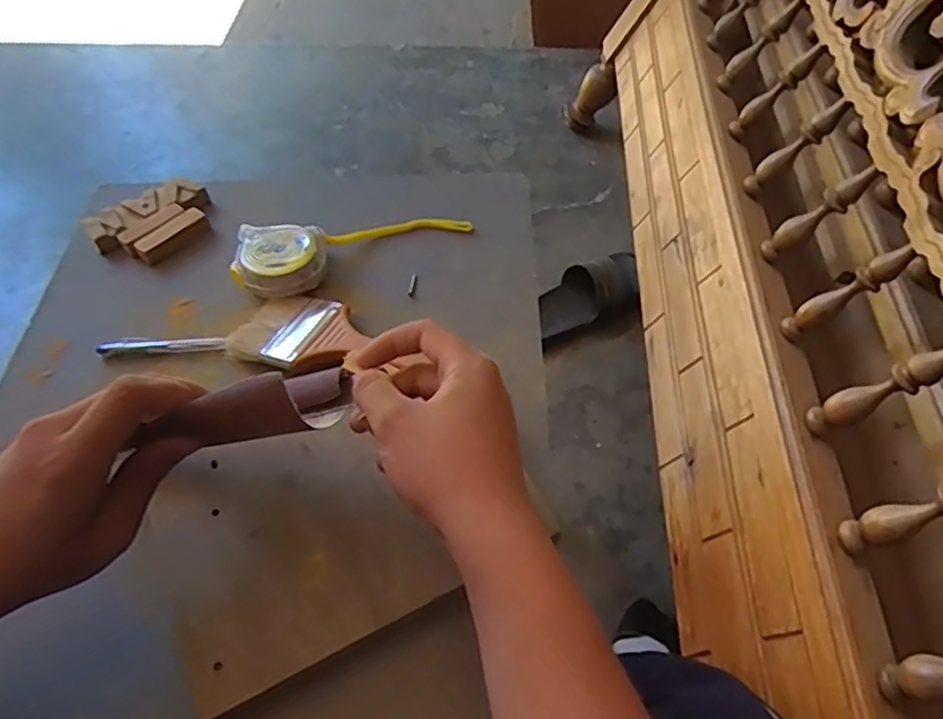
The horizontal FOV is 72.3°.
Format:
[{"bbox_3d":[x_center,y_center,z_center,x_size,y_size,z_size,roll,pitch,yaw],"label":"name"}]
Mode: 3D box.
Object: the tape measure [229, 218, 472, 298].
[{"bbox_3d":[-0.096,-0.090,0.524,0.195,0.032,0.074,-7,57,-2],"label":"tape measure"}]

